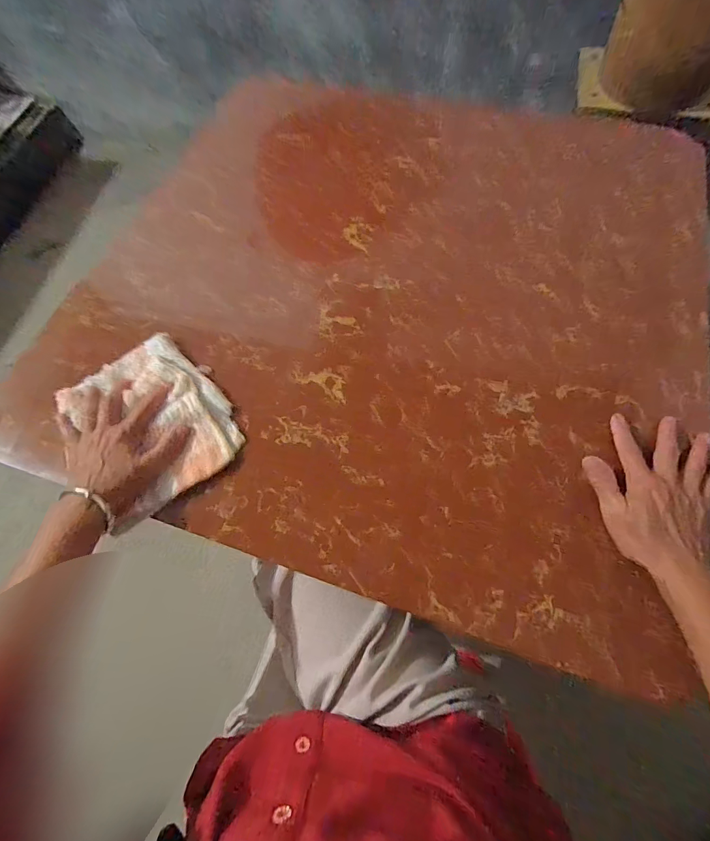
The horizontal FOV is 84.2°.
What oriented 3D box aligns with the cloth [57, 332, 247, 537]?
[{"bbox_3d":[-0.227,-0.003,0.441,0.149,0.018,0.197,-33,67,-12],"label":"cloth"}]

